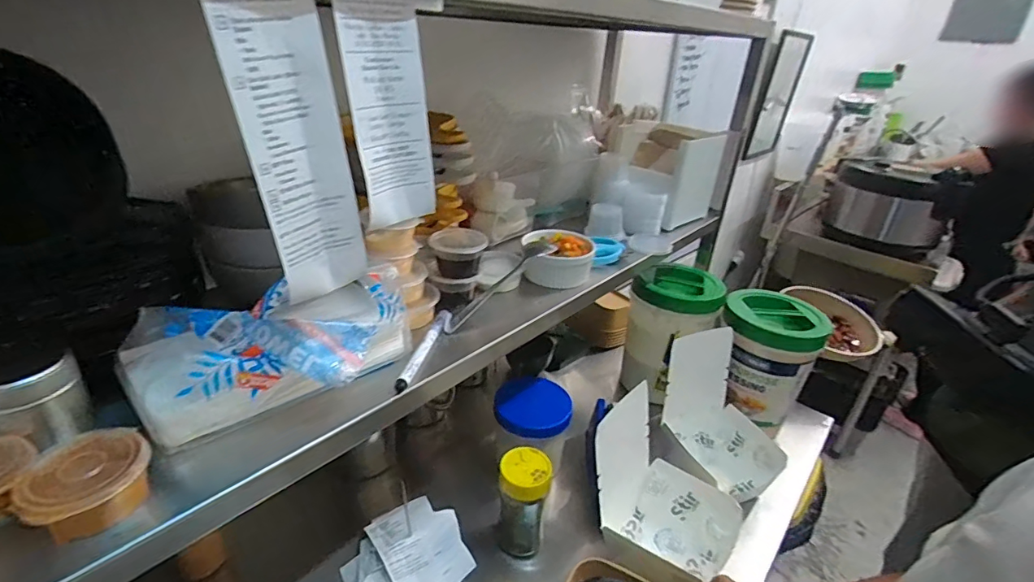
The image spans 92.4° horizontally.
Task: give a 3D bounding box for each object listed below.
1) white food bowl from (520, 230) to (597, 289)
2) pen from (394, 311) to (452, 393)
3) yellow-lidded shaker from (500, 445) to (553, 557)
[{"bbox_3d":[0.053,-0.044,0.671,0.096,0.050,0.081,1,28,-5],"label":"white food bowl"},{"bbox_3d":[-0.092,0.056,0.501,0.014,0.012,0.136,8,28,9],"label":"pen"},{"bbox_3d":[0.007,0.282,0.660,0.065,0.137,0.062,5,28,2],"label":"yellow-lidded shaker"}]

